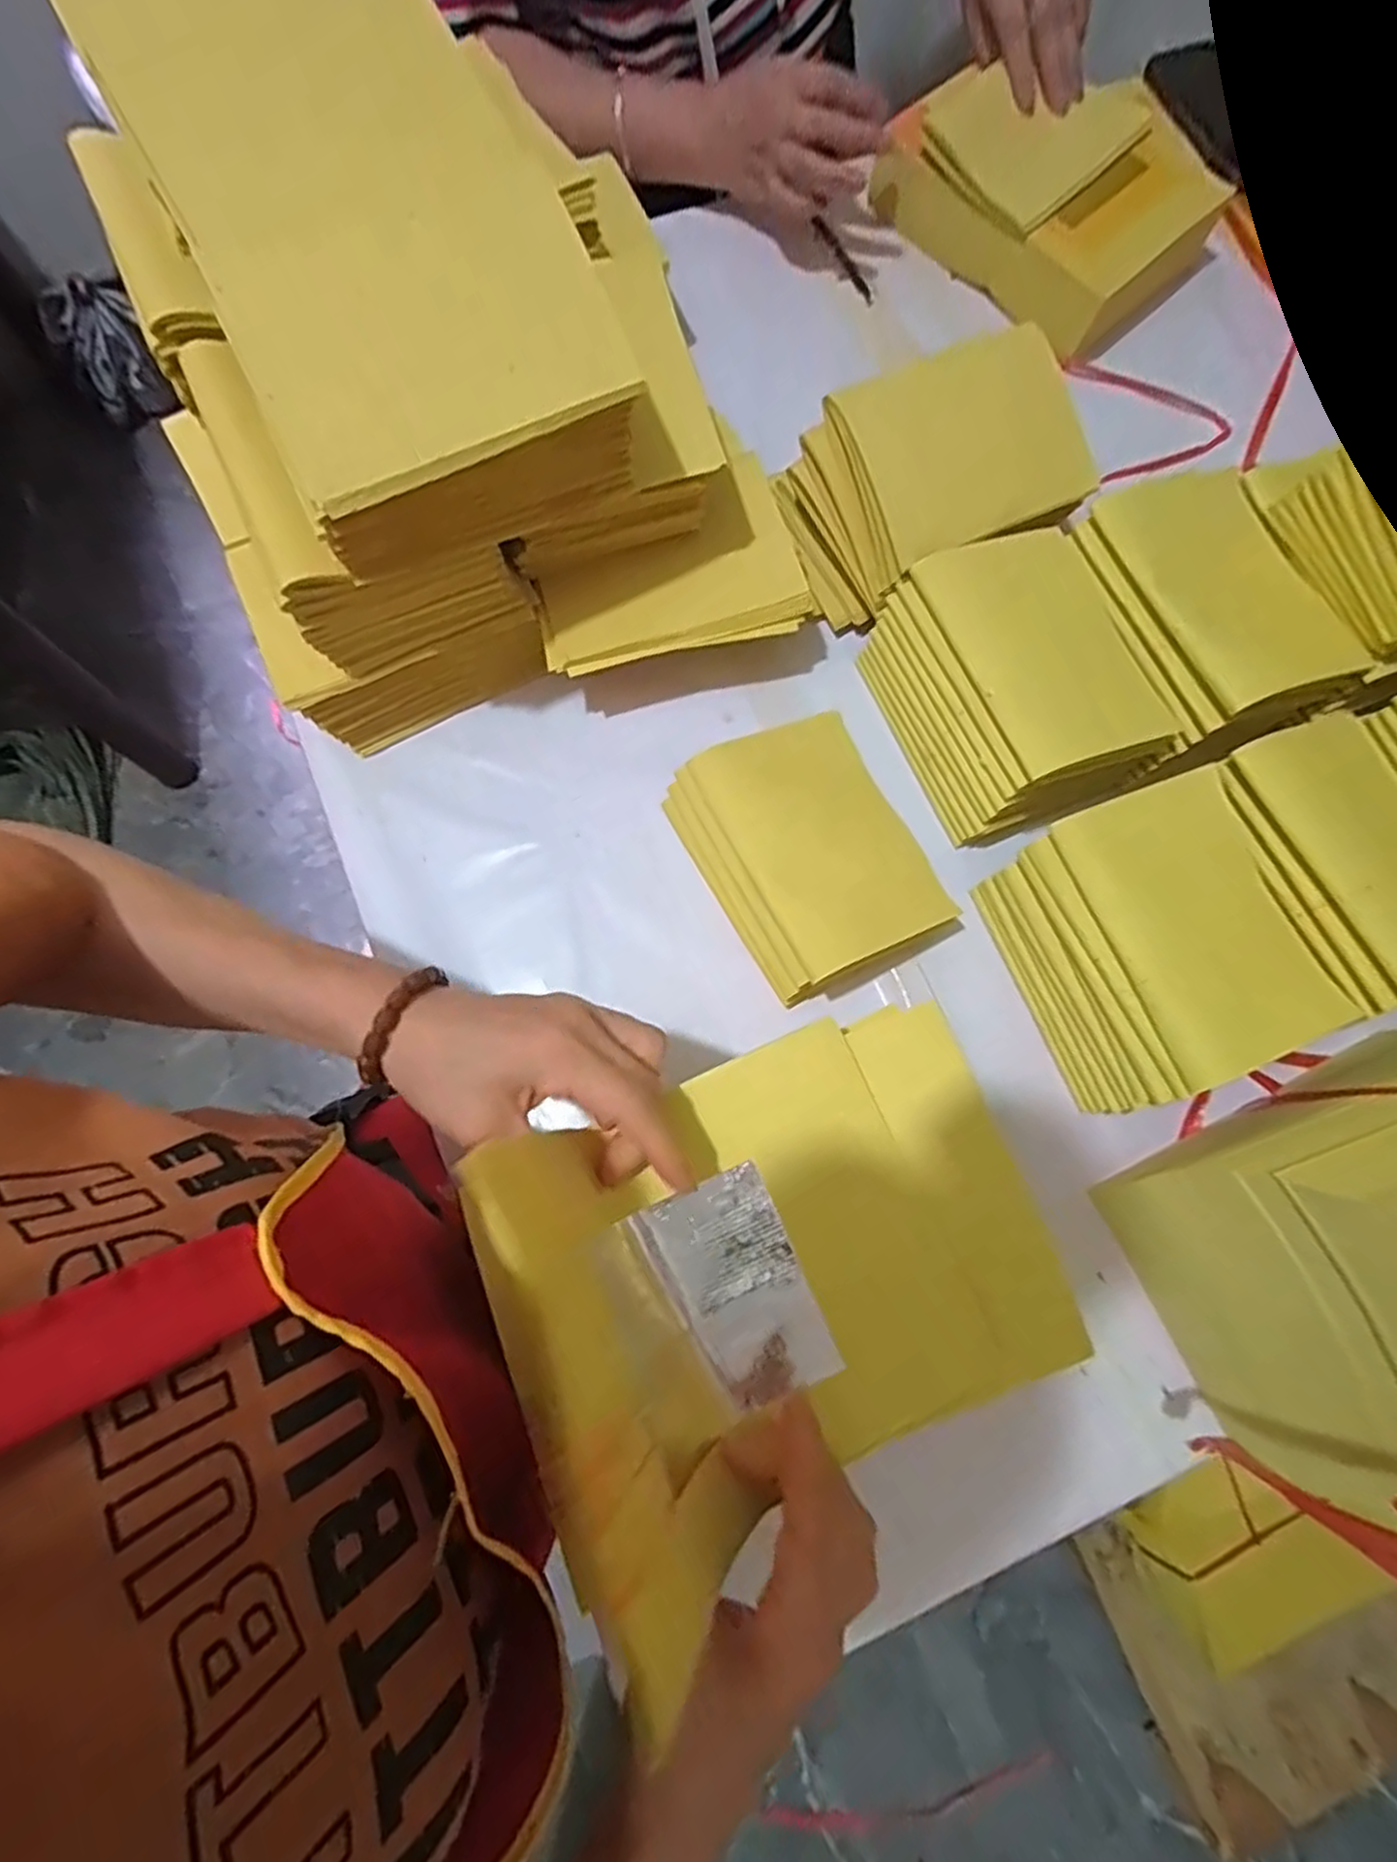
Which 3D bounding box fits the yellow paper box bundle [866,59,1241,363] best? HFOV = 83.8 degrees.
[{"bbox_3d":[0.280,-0.584,0.625,0.174,0.086,0.225,-37,80,-10],"label":"yellow paper box bundle"}]

